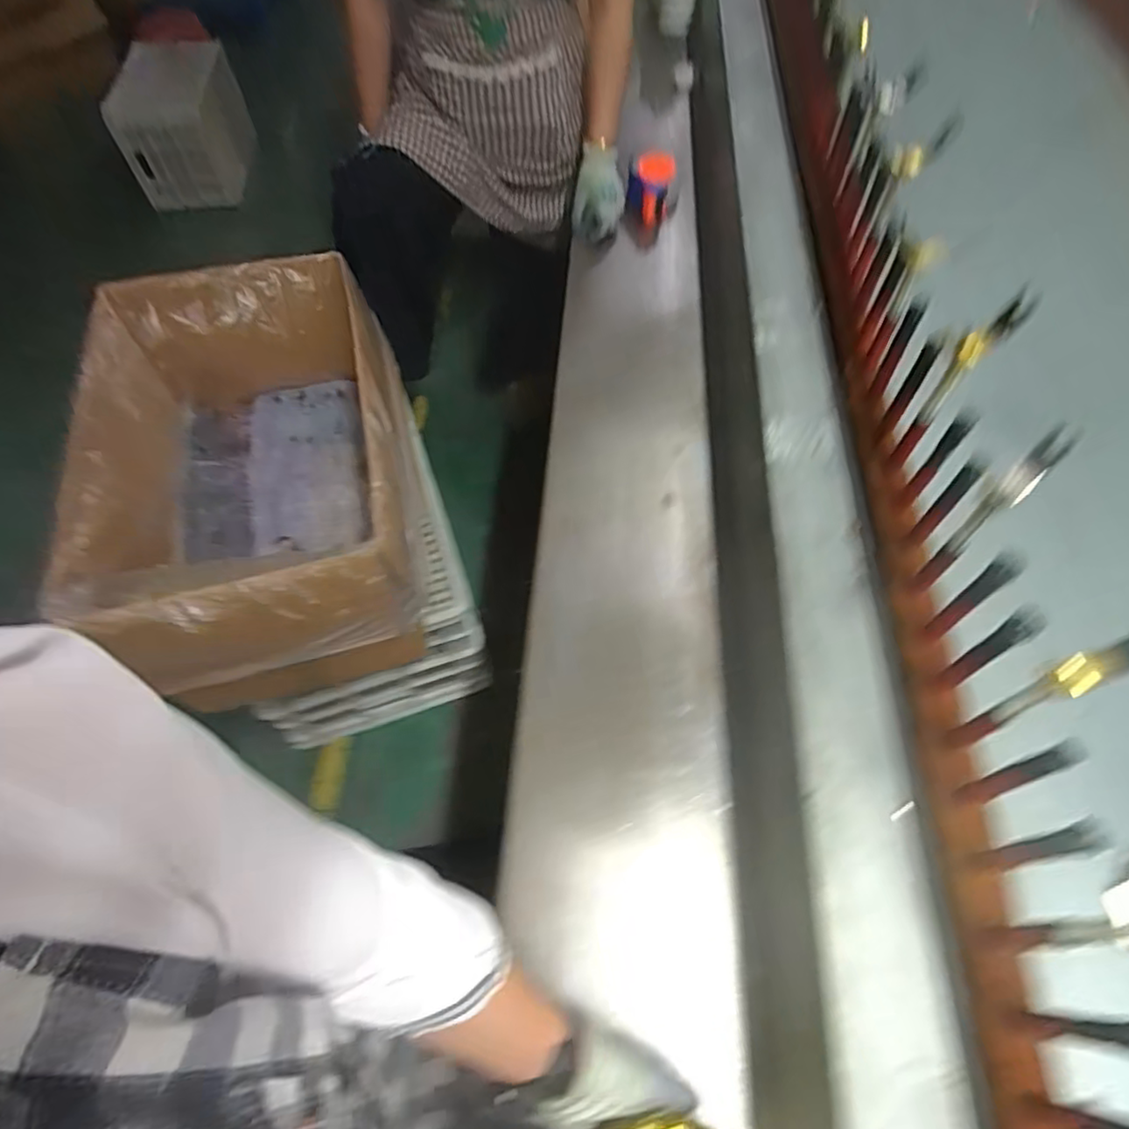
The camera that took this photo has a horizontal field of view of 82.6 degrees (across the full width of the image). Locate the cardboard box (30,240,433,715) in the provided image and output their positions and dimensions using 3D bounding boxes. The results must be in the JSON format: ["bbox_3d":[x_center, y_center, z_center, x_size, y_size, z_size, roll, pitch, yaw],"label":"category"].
[{"bbox_3d":[-0.486,-0.164,1.052,0.444,0.302,0.678,-11,63,-8],"label":"cardboard box"}]

